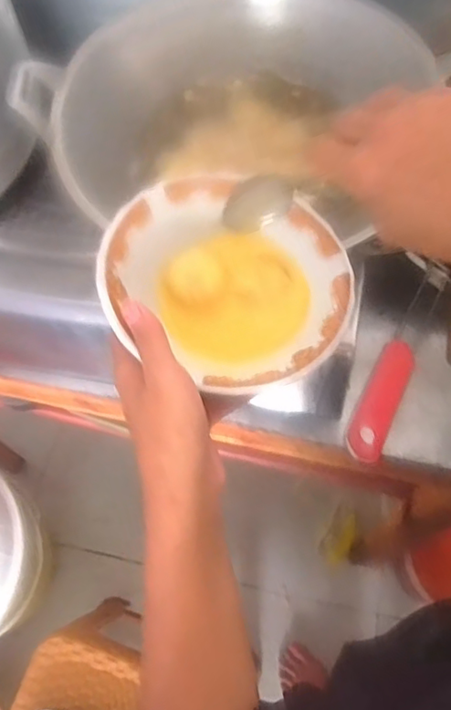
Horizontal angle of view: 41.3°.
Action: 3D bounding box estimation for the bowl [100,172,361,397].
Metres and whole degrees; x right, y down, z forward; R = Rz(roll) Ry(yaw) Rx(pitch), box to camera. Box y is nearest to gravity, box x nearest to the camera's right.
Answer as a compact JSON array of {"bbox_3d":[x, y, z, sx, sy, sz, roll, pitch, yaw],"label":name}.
[{"bbox_3d":[0.004,-0.050,0.411,0.159,0.054,0.150,-1,65,2],"label":"bowl"}]

